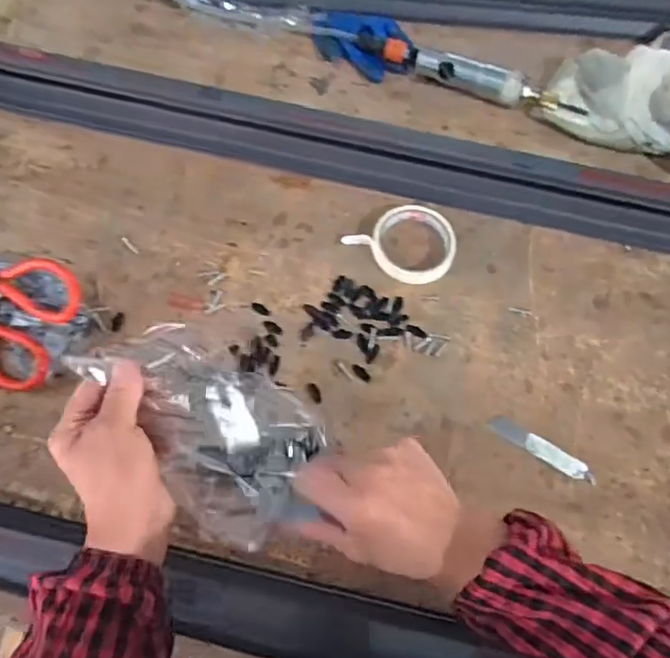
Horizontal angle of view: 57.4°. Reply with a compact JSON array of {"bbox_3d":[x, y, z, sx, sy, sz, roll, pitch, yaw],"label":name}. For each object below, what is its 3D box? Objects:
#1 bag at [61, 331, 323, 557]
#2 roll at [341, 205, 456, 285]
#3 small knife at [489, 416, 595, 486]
[{"bbox_3d":[-0.094,0.061,0.439,0.180,0.050,0.107,38,71,12],"label":"bag"},{"bbox_3d":[0.082,-0.093,0.690,0.105,0.020,0.096,1,68,-2],"label":"roll"},{"bbox_3d":[0.210,0.121,0.618,0.114,0.006,0.021,31,70,9],"label":"small knife"}]

